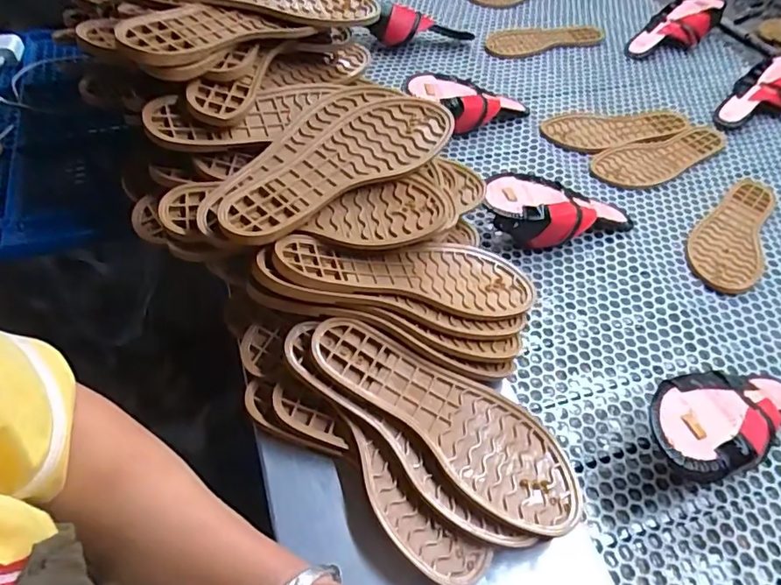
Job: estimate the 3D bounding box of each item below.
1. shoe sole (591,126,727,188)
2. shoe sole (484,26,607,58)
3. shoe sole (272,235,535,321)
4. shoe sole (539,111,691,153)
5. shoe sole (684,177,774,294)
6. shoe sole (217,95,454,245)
[{"bbox_3d":[0.427,-0.208,0.817,0.248,0.012,0.086,-17,54,-15],"label":"shoe sole"},{"bbox_3d":[0.298,-0.495,1.031,0.239,0.018,0.089,-18,60,-17],"label":"shoe sole"},{"bbox_3d":[0.019,-0.019,0.496,0.249,0.016,0.088,6,48,-21],"label":"shoe sole"},{"bbox_3d":[0.371,-0.264,0.850,0.252,0.022,0.077,-11,52,-11],"label":"shoe sole"},{"bbox_3d":[0.465,-0.088,0.716,0.088,0.009,0.250,25,55,17],"label":"shoe sole"},{"bbox_3d":[-0.053,-0.128,0.502,0.250,0.028,0.098,-31,62,-25],"label":"shoe sole"}]

